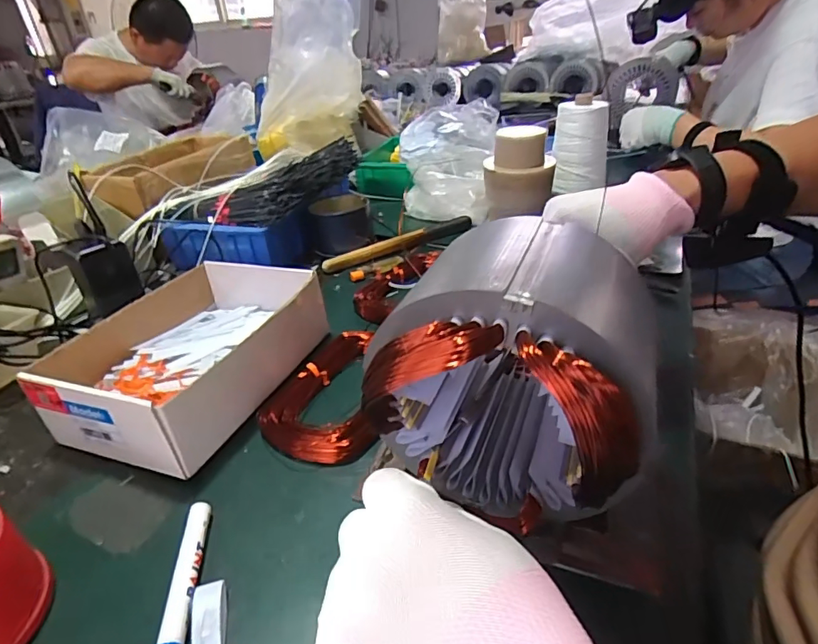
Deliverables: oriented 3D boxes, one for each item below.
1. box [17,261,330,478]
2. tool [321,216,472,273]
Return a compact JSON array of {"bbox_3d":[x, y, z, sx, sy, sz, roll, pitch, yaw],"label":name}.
[{"bbox_3d":[-0.223,0.025,0.506,0.181,0.075,0.237,9,34,19],"label":"box"},{"bbox_3d":[-0.010,-0.129,0.778,0.261,0.014,0.025,-19,35,-23],"label":"tool"}]

